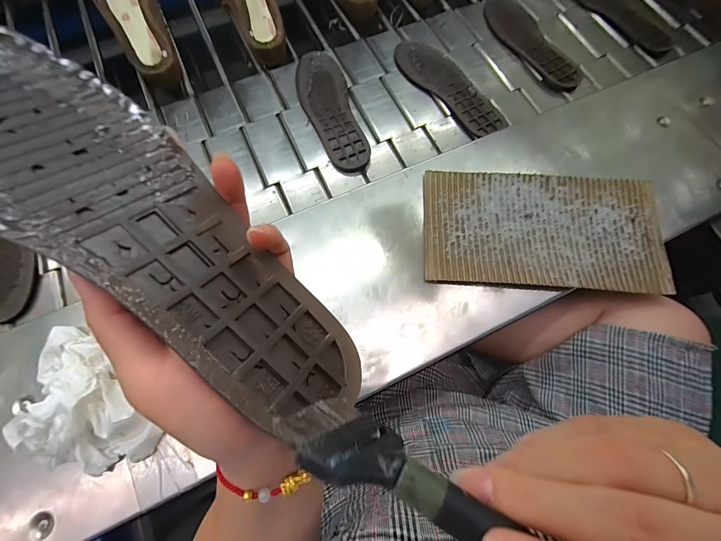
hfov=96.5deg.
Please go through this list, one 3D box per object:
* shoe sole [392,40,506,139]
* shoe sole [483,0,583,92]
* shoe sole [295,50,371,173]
[{"bbox_3d":[0.149,-0.317,0.551,0.079,0.012,0.236,-32,74,-11],"label":"shoe sole"},{"bbox_3d":[0.305,-0.422,0.588,0.091,0.019,0.255,-19,72,-7],"label":"shoe sole"},{"bbox_3d":[-0.052,-0.268,0.533,0.080,0.011,0.251,-15,72,-5],"label":"shoe sole"}]

